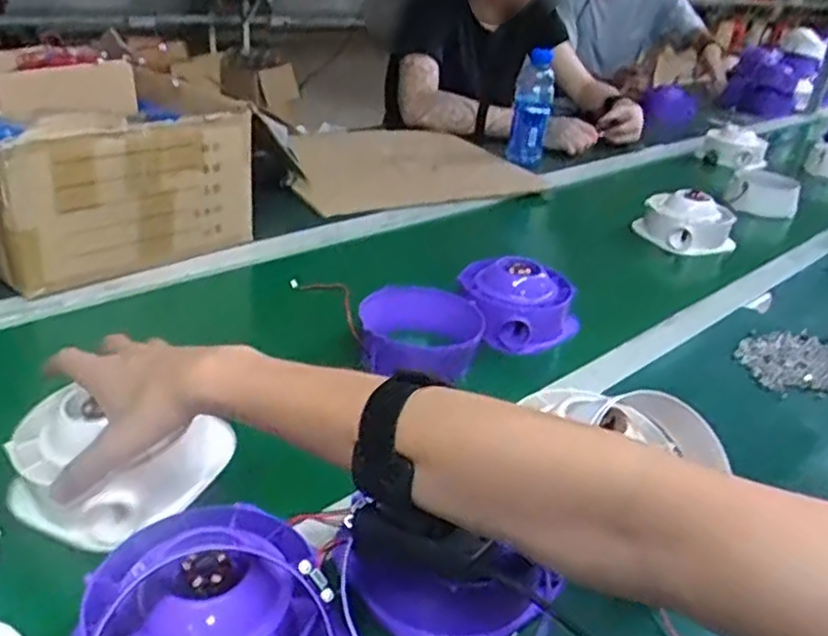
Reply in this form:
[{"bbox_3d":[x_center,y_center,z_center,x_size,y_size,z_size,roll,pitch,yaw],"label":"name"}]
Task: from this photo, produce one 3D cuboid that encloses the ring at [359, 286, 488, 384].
[{"bbox_3d":[0.010,0.012,0.750,0.123,0.053,0.134,5,29,-3],"label":"ring"}]

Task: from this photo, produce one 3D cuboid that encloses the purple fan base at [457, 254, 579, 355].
[{"bbox_3d":[0.124,-0.019,0.807,0.127,0.076,0.099,3,29,-6],"label":"purple fan base"}]

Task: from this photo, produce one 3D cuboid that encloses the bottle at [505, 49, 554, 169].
[{"bbox_3d":[0.222,-0.392,1.335,0.074,0.201,0.088,10,29,6],"label":"bottle"}]

